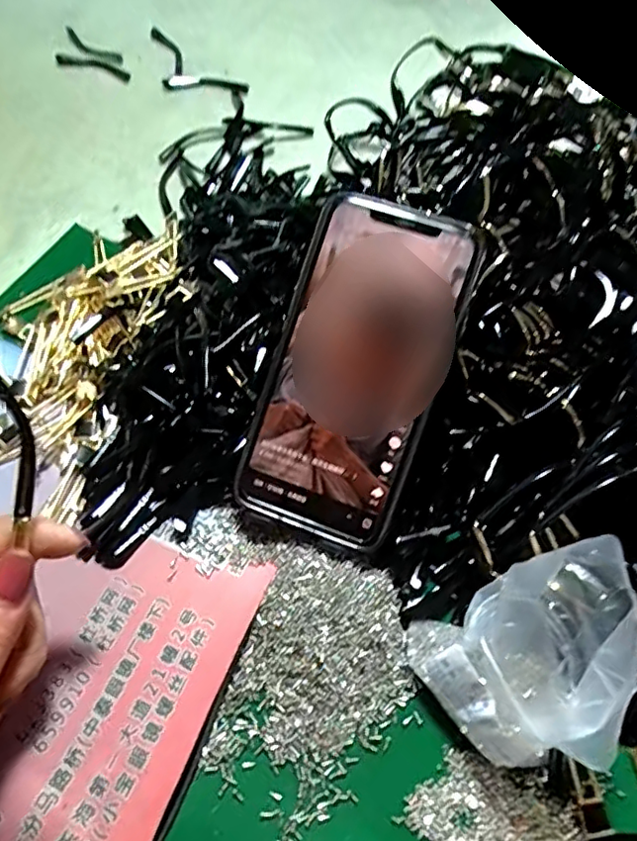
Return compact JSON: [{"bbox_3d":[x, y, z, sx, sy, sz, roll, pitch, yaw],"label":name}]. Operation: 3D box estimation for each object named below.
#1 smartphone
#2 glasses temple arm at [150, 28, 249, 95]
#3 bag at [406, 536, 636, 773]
[{"bbox_3d":[0.017,-0.021,0.280,0.077,0.009,0.160,20,94,10],"label":"smartphone"},{"bbox_3d":[-0.124,-0.315,0.531,0.134,0.005,0.053,40,66,20],"label":"glasses temple arm"},{"bbox_3d":[0.087,0.096,0.238,0.074,0.083,0.070,-25,63,-16],"label":"bag"}]

